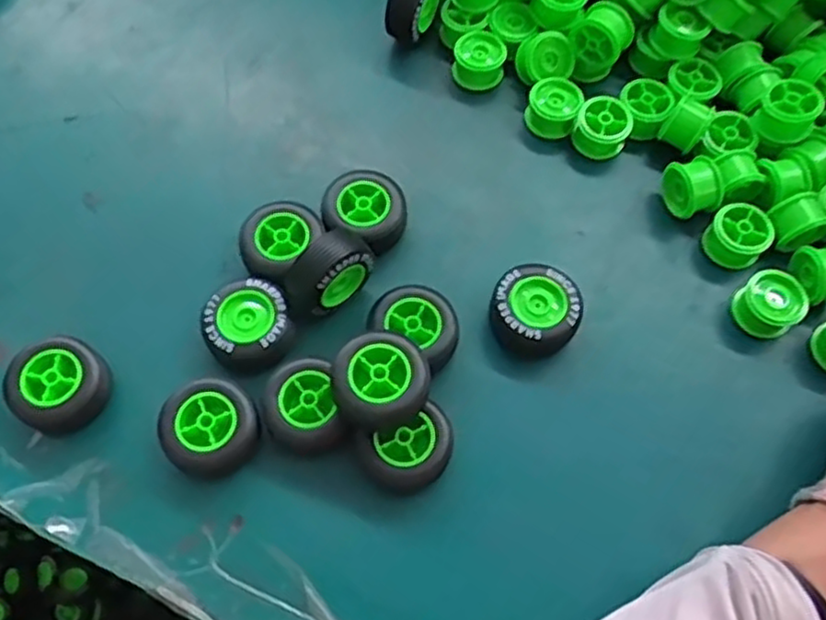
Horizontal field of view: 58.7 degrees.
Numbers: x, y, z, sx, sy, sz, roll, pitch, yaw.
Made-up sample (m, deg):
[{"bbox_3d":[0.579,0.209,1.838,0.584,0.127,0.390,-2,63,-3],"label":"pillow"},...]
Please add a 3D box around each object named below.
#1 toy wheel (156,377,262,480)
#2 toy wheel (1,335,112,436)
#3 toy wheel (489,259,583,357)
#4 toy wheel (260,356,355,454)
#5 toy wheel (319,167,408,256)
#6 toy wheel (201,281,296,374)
[{"bbox_3d":[-0.107,0.062,0.386,0.048,0.024,0.049,0,66,0],"label":"toy wheel"},{"bbox_3d":[-0.189,0.040,0.394,0.048,0.022,0.046,0,66,0],"label":"toy wheel"},{"bbox_3d":[0.068,0.001,0.416,0.048,0.029,0.048,0,66,0],"label":"toy wheel"},{"bbox_3d":[-0.058,0.054,0.387,0.039,0.027,0.046,-20,67,-9],"label":"toy wheel"},{"bbox_3d":[-0.028,-0.061,0.438,0.049,0.019,0.043,15,66,7],"label":"toy wheel"},{"bbox_3d":[-0.093,0.009,0.411,0.046,0.026,0.045,0,66,0],"label":"toy wheel"}]

